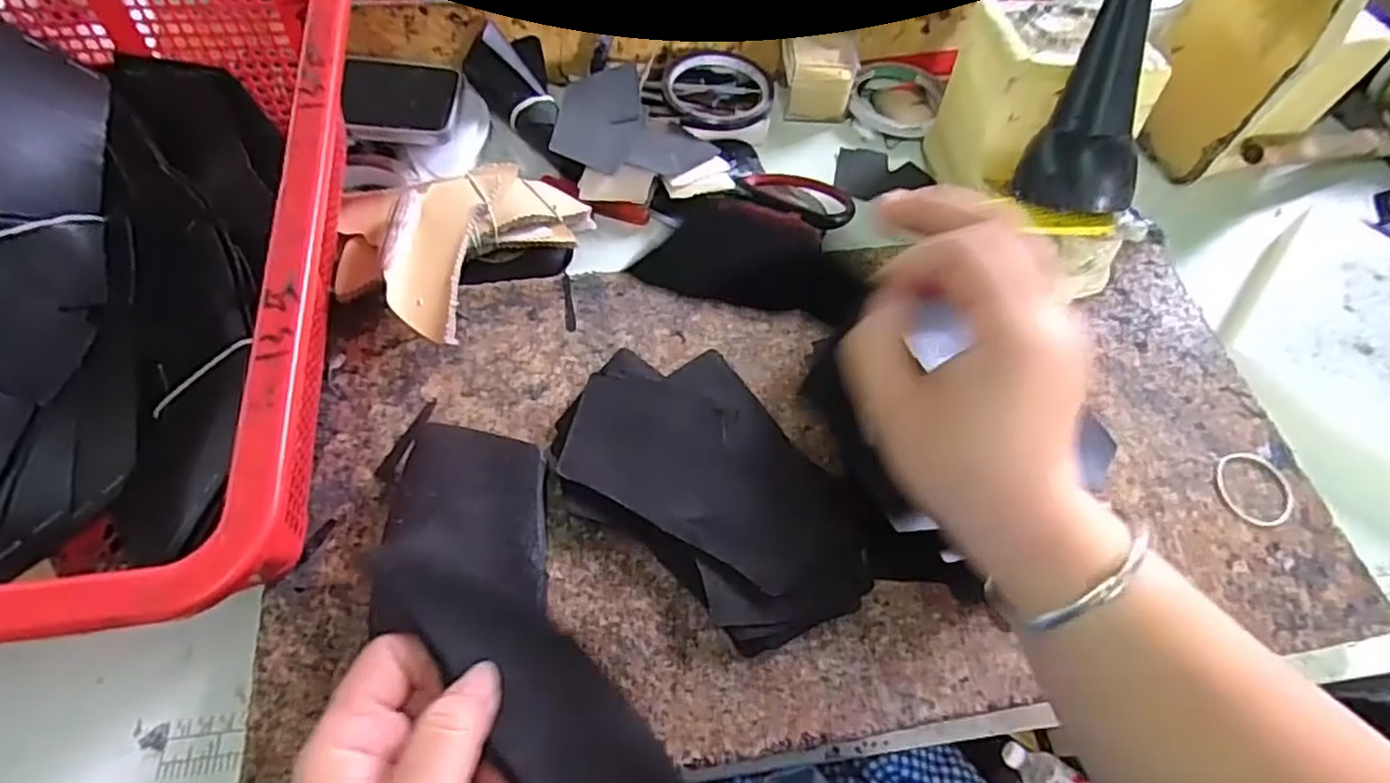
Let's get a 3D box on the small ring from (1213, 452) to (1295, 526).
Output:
[{"bbox_3d":[0.341,0.059,0.415,0.046,0.004,0.046,2,61,-3],"label":"small ring"}]

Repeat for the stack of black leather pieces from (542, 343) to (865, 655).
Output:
[{"bbox_3d":[0.007,0.054,0.380,0.115,0.018,0.184,-36,69,-21],"label":"stack of black leather pieces"}]

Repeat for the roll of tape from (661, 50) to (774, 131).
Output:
[{"bbox_3d":[0.019,-0.246,0.554,0.090,0.010,0.090,2,61,-3],"label":"roll of tape"}]

